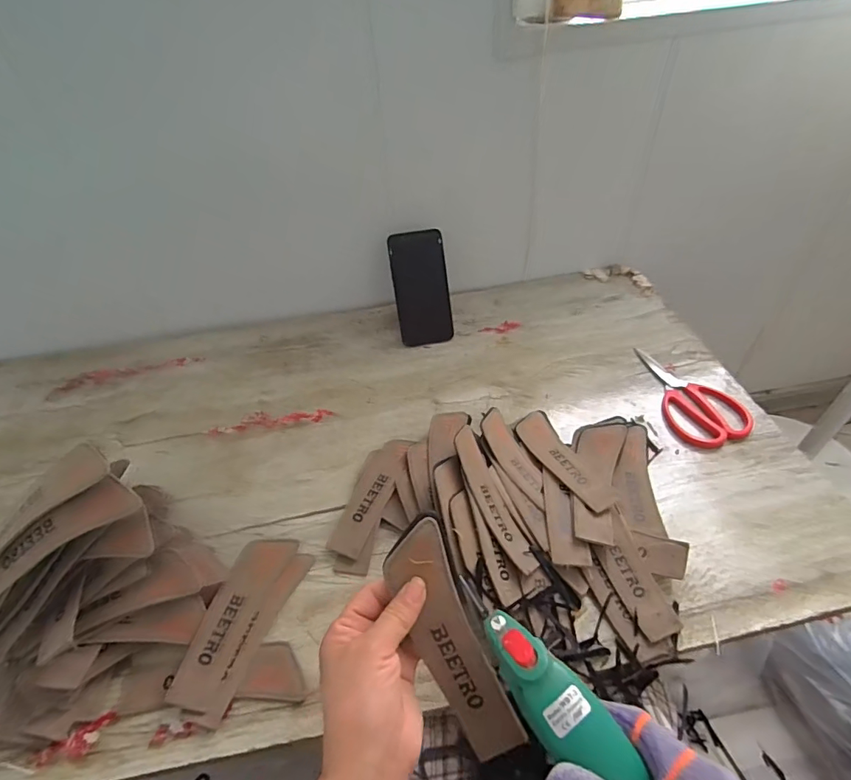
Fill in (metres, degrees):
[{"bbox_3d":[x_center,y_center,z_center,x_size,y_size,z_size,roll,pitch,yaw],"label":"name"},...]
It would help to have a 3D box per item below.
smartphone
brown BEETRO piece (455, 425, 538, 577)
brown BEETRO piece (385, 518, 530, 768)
[{"bbox_3d":[-0.005,-0.153,0.729,0.082,0.166,0.007,-9,16,-4],"label":"smartphone"},{"bbox_3d":[0.069,0.110,0.498,0.044,0.009,0.160,4,51,-41],"label":"brown BEETRO piece"},{"bbox_3d":[0.016,0.174,0.335,0.047,0.006,0.166,-22,89,2],"label":"brown BEETRO piece"}]

